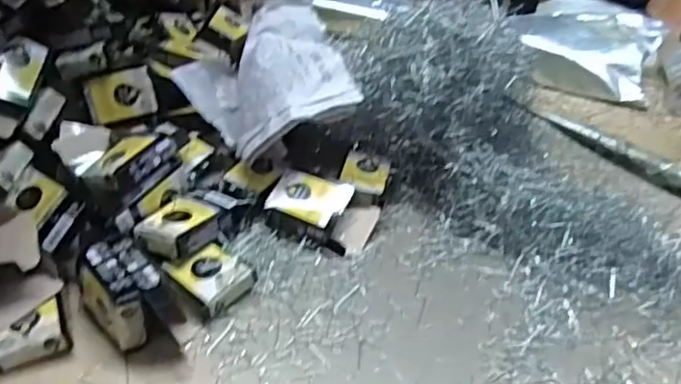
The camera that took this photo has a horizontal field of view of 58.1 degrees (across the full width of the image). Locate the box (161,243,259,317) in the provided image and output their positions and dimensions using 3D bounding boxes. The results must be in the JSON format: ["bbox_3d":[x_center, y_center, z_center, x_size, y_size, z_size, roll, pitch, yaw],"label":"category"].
[{"bbox_3d":[-0.111,0.073,0.517,0.059,0.025,0.055,30,47,29],"label":"box"}]

